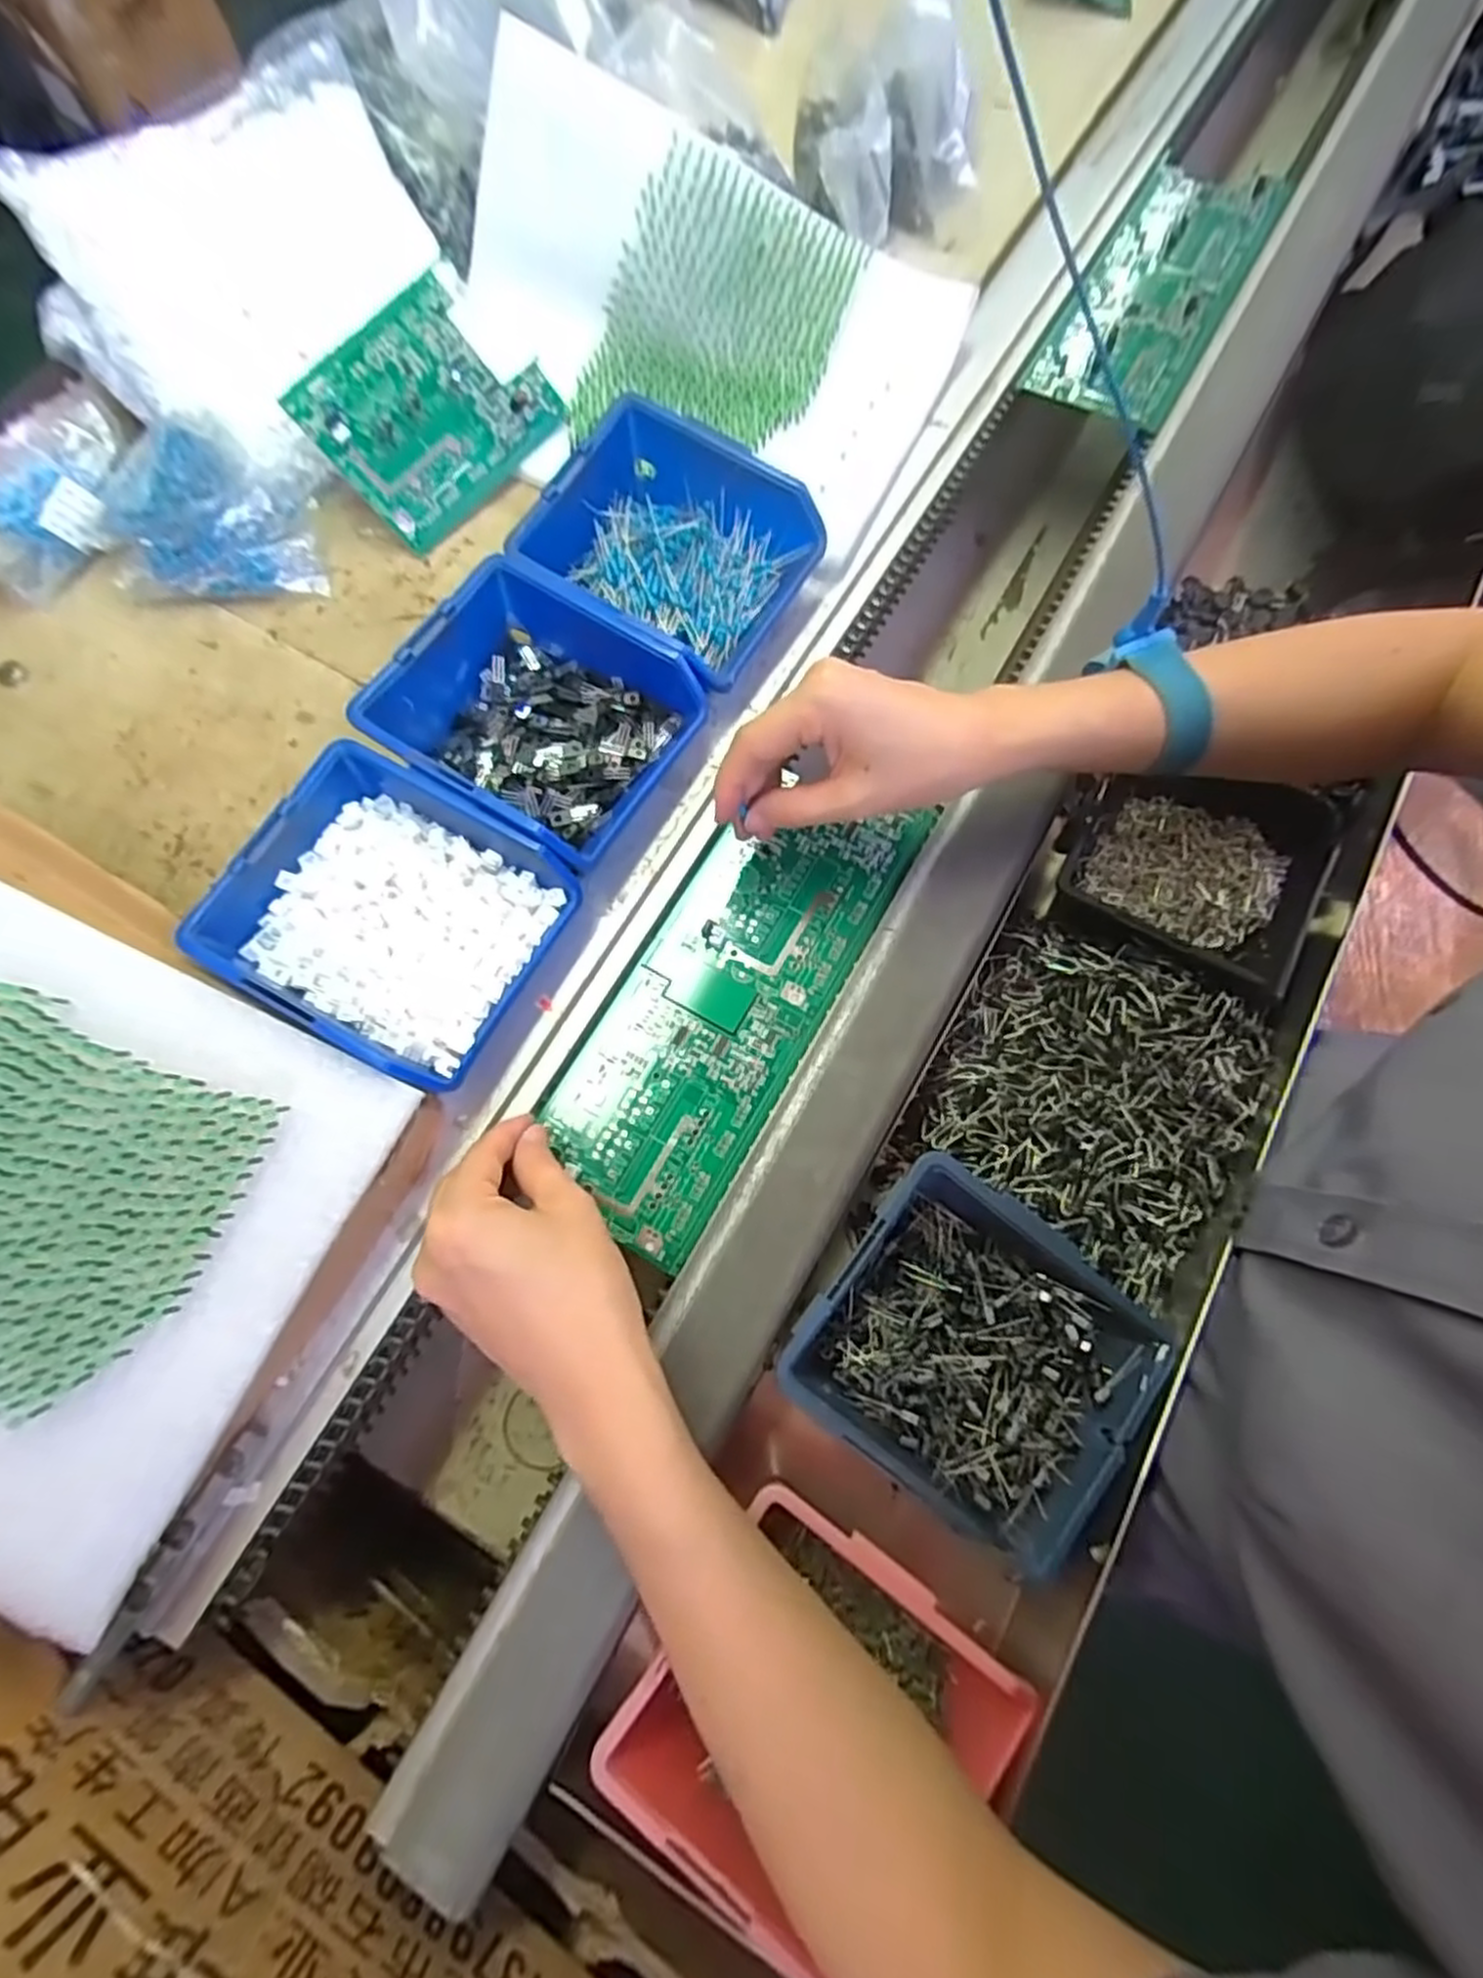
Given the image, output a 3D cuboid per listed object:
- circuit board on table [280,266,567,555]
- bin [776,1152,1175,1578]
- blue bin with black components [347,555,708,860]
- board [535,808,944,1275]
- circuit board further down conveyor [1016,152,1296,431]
[{"bbox_3d":[-0.178,-0.336,0.440,0.128,0.007,0.093,-48,117,-7],"label":"circuit board on table"},{"bbox_3d":[0.104,0.157,0.329,0.139,0.040,0.122,35,77,11],"label":"bin"},{"bbox_3d":[-0.105,-0.138,0.378,0.137,0.051,0.117,28,76,10],"label":"blue bin with black components"},{"bbox_3d":[-0.007,0.000,0.377,0.096,0.005,0.241,31,77,10],"label":"board"},{"bbox_3d":[0.287,-0.483,0.513,0.093,0.020,0.255,29,76,10],"label":"circuit board further down conveyor"}]

